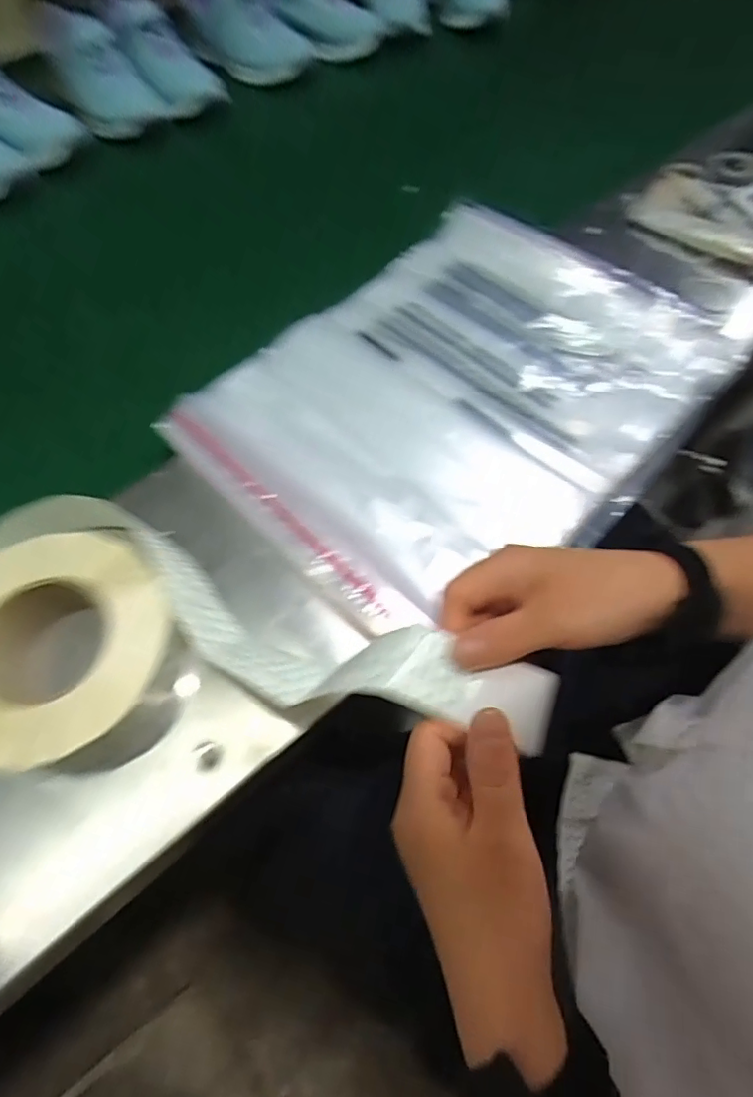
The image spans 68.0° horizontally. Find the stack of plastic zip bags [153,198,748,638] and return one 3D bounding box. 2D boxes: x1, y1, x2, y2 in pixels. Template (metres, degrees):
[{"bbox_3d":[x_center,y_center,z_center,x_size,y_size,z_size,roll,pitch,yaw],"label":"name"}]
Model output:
[{"bbox_3d":[0.067,-0.136,0.472,0.410,0.029,0.310,-40,70,-20],"label":"stack of plastic zip bags"}]

